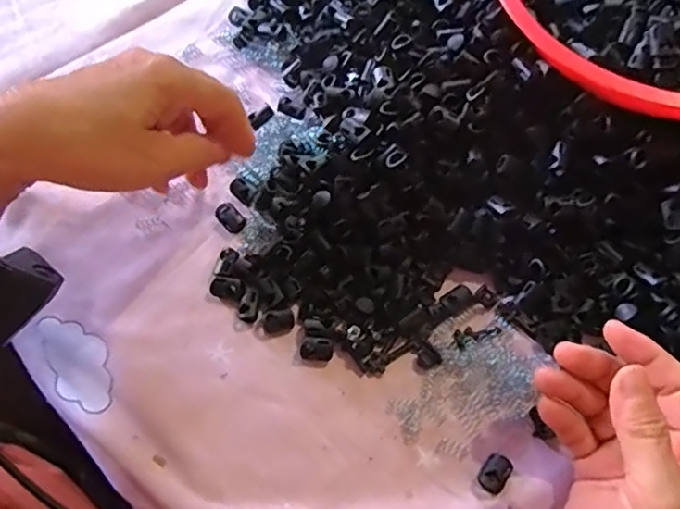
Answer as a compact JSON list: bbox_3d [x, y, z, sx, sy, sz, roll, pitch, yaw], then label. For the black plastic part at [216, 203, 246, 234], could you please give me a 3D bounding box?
[{"bbox_3d":[-0.072,-0.024,0.388,0.014,0.009,0.021,-38,73,-14],"label":"black plastic part"}]

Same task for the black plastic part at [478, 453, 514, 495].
[{"bbox_3d":[0.088,0.124,0.329,0.015,0.007,0.021,33,72,13],"label":"black plastic part"}]

